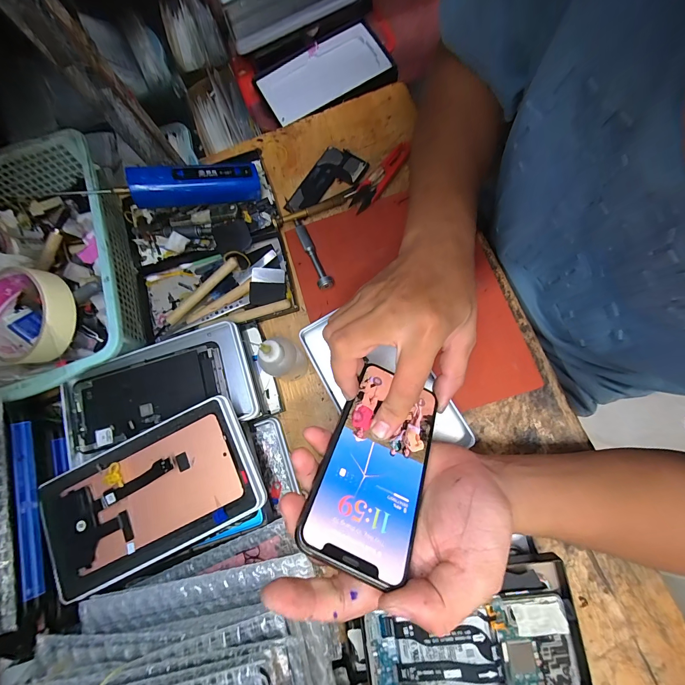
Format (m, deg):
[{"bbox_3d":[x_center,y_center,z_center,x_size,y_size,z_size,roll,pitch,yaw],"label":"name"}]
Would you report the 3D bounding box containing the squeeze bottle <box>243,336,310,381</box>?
[{"bbox_3d":[-0.055,0.017,0.290,0.037,0.100,0.033,-37,78,-3],"label":"squeeze bottle"}]

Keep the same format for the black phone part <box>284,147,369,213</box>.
[{"bbox_3d":[-0.020,-0.191,0.372,0.060,0.014,0.095,33,83,10],"label":"black phone part"}]

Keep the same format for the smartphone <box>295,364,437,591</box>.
[{"bbox_3d":[0.025,0.079,0.216,0.067,0.004,0.136,25,50,2],"label":"smartphone"}]

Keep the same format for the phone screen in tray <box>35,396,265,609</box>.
[{"bbox_3d":[-0.163,0.127,0.260,0.179,0.011,0.101,-24,77,1],"label":"phone screen in tray"}]

